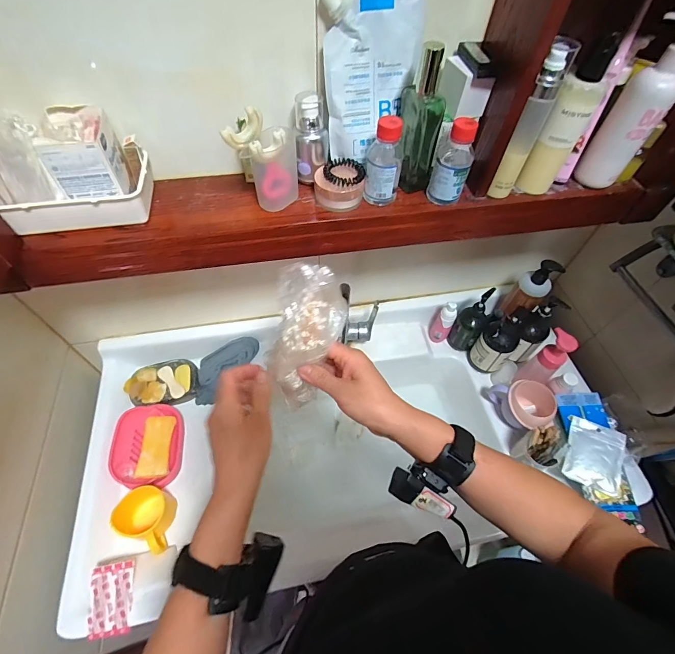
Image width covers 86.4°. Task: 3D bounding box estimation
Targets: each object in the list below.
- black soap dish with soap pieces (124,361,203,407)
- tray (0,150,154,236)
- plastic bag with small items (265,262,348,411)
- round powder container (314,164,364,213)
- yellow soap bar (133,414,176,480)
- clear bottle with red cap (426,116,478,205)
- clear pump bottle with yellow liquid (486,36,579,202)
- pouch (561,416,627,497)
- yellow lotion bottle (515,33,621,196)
[{"bbox_3d":[-0.360,0.118,0.748,0.133,0.029,0.095,-18,58,-14],"label":"black soap dish with soap pieces"},{"bbox_3d":[-0.309,-0.159,0.433,0.163,0.044,0.093,-14,57,-11],"label":"tray"},{"bbox_3d":[-0.034,0.014,0.393,0.069,0.159,0.043,15,15,8],"label":"plastic bag with small items"},{"bbox_3d":[0.002,-0.183,0.468,0.061,0.038,0.053,-22,59,-17],"label":"round powder container"},{"bbox_3d":[-0.340,0.223,0.673,0.056,0.018,0.109,-2,56,-4],"label":"yellow soap bar"},{"bbox_3d":[0.147,-0.208,0.454,0.043,0.100,0.042,20,57,11],"label":"clear bottle with red cap"},{"bbox_3d":[0.225,-0.234,0.428,0.027,0.167,0.034,35,61,20],"label":"clear pump bottle with yellow liquid"},{"bbox_3d":[0.471,0.230,0.656,0.092,0.018,0.120,25,58,14],"label":"pouch"},{"bbox_3d":[0.277,-0.243,0.442,0.045,0.164,0.042,28,59,16],"label":"yellow lotion bottle"}]

